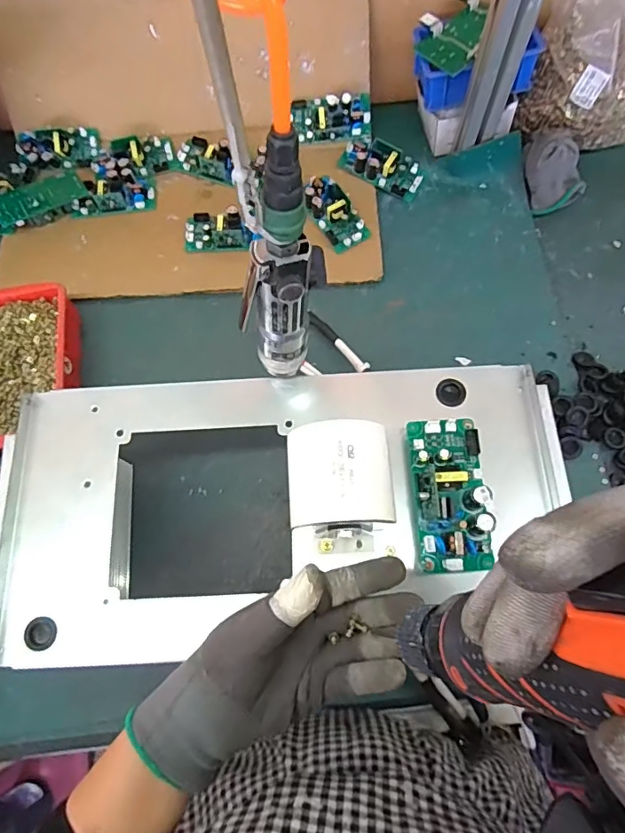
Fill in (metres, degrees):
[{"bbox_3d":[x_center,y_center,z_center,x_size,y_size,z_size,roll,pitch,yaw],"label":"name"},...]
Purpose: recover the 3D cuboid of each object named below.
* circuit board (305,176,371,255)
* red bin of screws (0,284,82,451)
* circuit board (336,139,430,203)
[{"bbox_3d":[0.027,-0.277,0.666,0.054,0.027,0.109,-30,74,-7],"label":"circuit board"},{"bbox_3d":[-0.353,-0.059,0.596,0.133,0.058,0.199,-10,72,-1],"label":"red bin of screws"},{"bbox_3d":[0.098,-0.351,0.688,0.118,0.032,0.054,28,76,10],"label":"circuit board"}]

